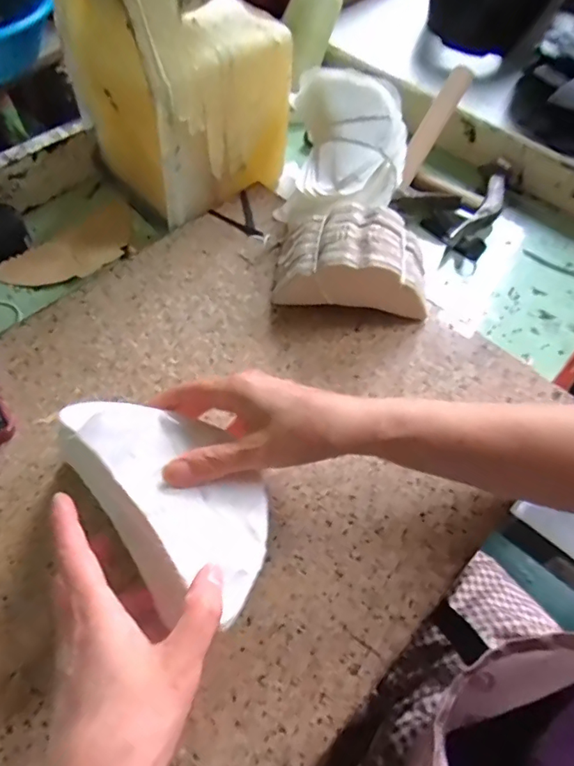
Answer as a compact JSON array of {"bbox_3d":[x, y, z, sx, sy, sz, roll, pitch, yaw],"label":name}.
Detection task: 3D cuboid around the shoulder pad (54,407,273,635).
[{"bbox_3d":[-0.061,0.059,0.285,0.080,0.031,0.138,-33,65,-21],"label":"shoulder pad"}]

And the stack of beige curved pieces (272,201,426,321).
[{"bbox_3d":[0.058,-0.109,0.442,0.135,0.064,0.080,5,58,1],"label":"stack of beige curved pieces"}]

